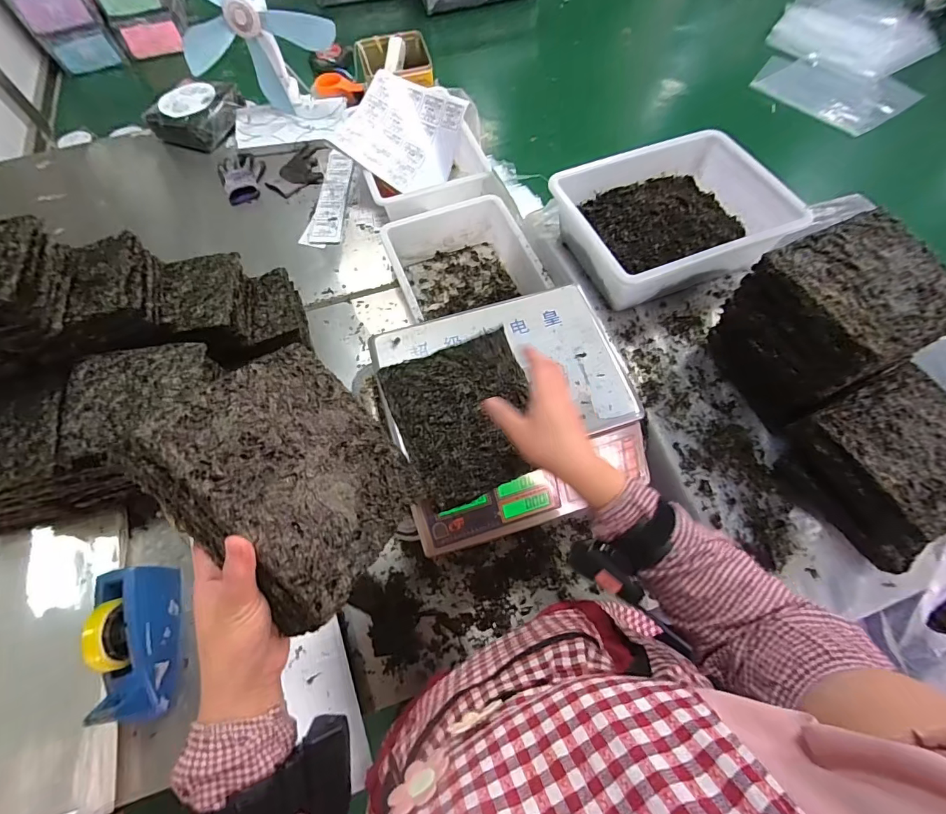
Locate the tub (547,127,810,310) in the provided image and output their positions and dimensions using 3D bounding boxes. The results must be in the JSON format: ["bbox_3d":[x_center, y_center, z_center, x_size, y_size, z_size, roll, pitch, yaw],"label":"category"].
[{"bbox_3d":[0.338,-0.344,0.783,0.333,0.108,0.294,-20,66,-8],"label":"tub"}]

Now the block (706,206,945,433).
[{"bbox_3d":[0.483,-0.108,0.613,0.186,0.199,0.183,-23,67,-9],"label":"block"}]

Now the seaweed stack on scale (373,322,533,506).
[{"bbox_3d":[-0.008,0.010,0.549,0.171,0.022,0.192,-19,66,-7],"label":"seaweed stack on scale"}]

